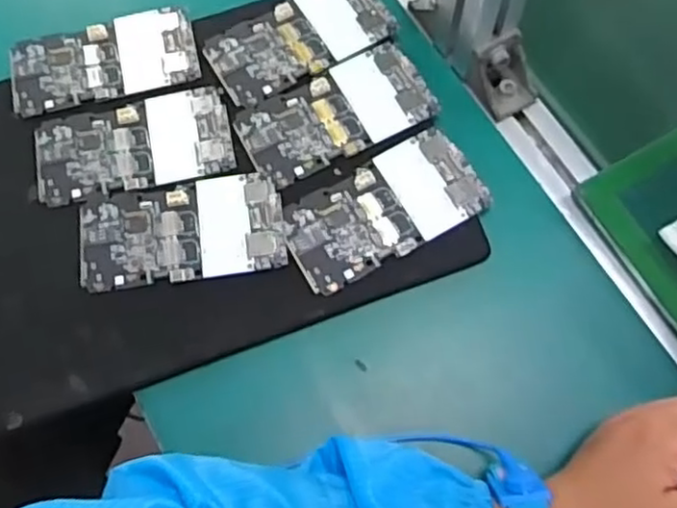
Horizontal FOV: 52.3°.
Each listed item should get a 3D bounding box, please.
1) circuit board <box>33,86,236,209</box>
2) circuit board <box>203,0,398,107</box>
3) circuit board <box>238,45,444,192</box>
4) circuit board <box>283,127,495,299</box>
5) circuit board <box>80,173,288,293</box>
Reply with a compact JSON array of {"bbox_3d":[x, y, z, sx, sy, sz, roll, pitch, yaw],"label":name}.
[{"bbox_3d":[-0.140,-0.073,0.469,0.130,0.010,0.066,-10,70,-5],"label":"circuit board"},{"bbox_3d":[-0.027,-0.155,0.493,0.129,0.009,0.066,-28,72,-11],"label":"circuit board"},{"bbox_3d":[-0.001,-0.096,0.470,0.127,0.010,0.067,-25,72,-10],"label":"circuit board"},{"bbox_3d":[0.029,-0.030,0.444,0.127,0.007,0.065,-28,72,-11],"label":"circuit board"},{"bbox_3d":[-0.101,-0.014,0.446,0.130,0.011,0.065,-7,70,-4],"label":"circuit board"}]

